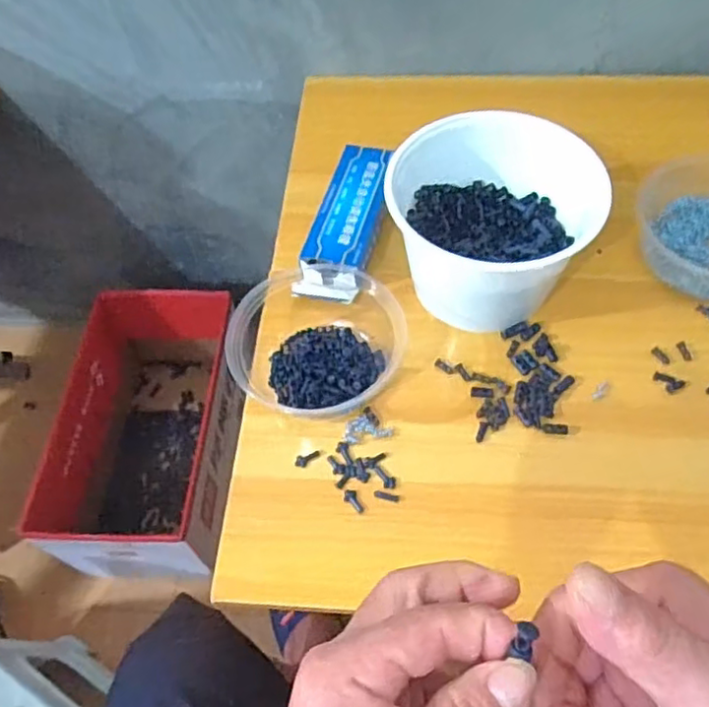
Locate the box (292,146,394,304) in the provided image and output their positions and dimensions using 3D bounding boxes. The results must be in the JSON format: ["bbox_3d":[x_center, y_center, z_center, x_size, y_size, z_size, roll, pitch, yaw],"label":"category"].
[{"bbox_3d":[-0.005,-0.125,0.609,0.058,0.030,0.177,13,59,9],"label":"box"}]

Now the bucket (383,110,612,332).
[{"bbox_3d":[0.111,-0.108,0.538,0.158,0.113,0.142,35,65,21],"label":"bucket"}]

